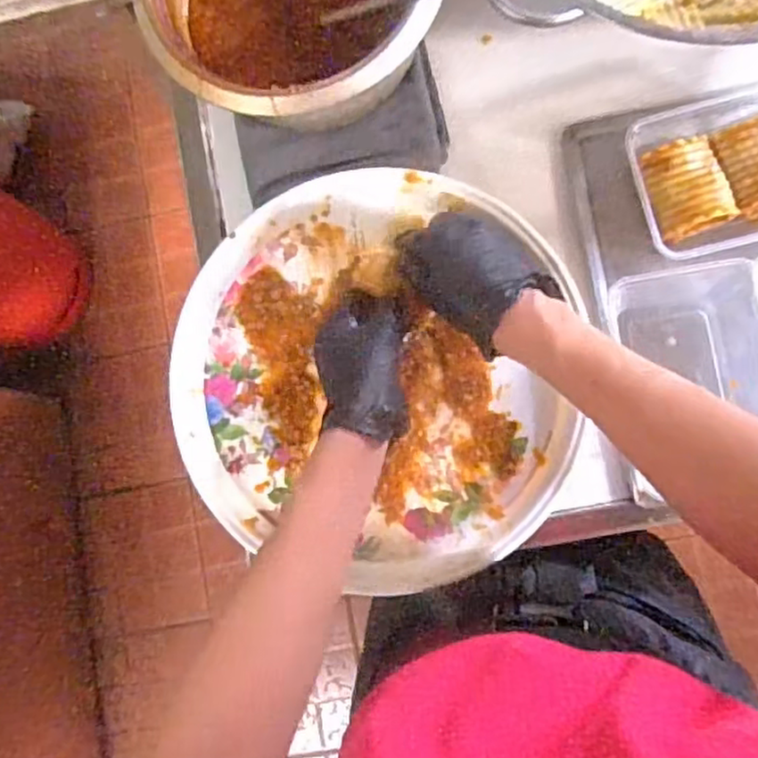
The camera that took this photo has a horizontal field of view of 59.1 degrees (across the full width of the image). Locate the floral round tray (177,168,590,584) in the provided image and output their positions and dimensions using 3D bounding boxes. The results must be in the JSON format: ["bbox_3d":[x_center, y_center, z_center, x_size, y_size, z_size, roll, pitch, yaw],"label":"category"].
[{"bbox_3d":[-0.007,-0.005,0.567,0.332,0.039,0.340,-1,86,7],"label":"floral round tray"}]

